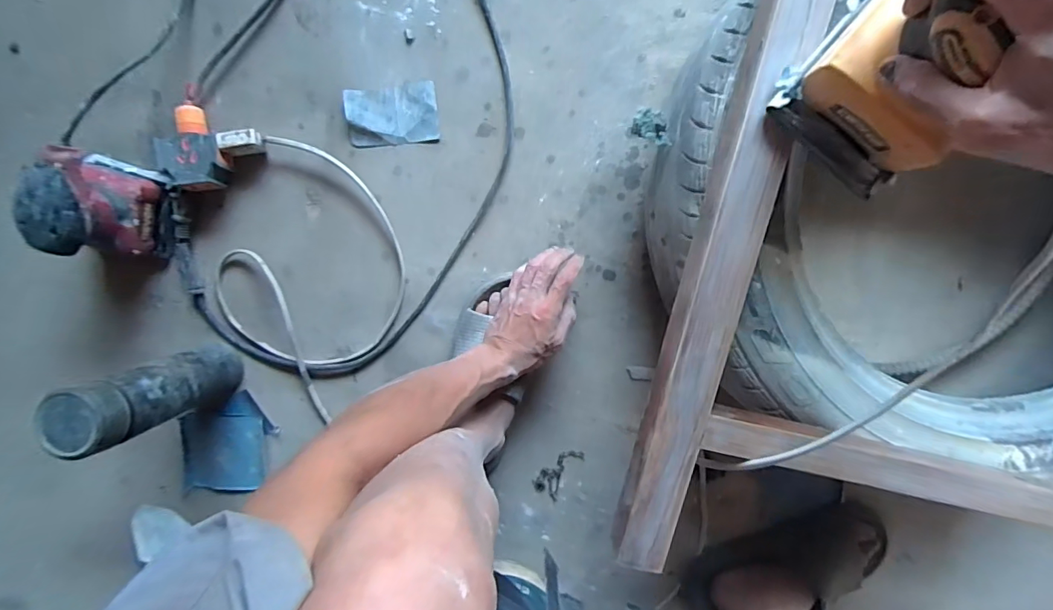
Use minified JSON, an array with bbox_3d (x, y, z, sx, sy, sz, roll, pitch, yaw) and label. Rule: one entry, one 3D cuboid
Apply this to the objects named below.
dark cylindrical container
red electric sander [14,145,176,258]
[{"bbox_3d":[-0.430,0.105,0.556,0.079,0.221,0.076,0,99,1],"label":"dark cylindrical container"},{"bbox_3d":[-0.491,-0.115,0.556,0.095,0.135,0.114,16,99,-1],"label":"red electric sander"}]

